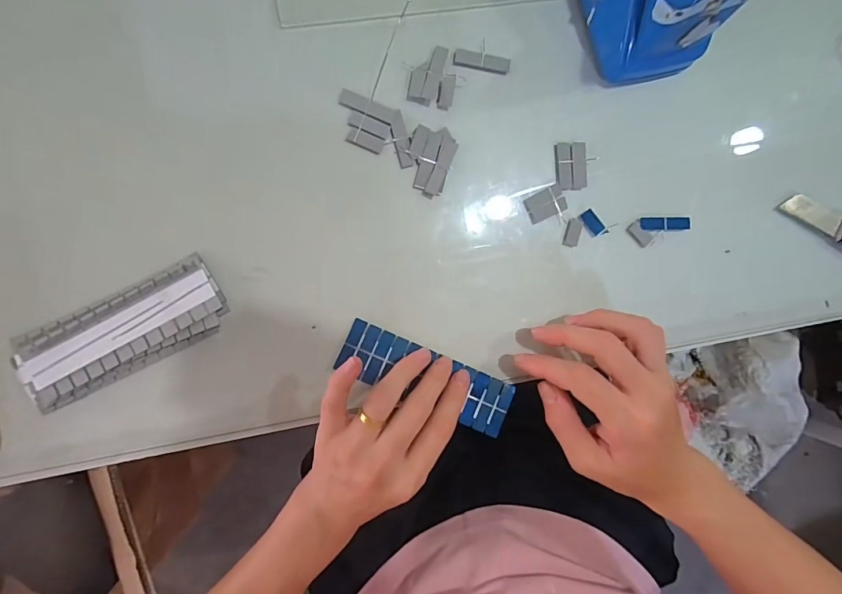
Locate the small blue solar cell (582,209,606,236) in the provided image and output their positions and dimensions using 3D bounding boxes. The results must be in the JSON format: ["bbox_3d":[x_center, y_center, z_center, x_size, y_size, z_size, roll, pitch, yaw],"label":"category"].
[{"bbox_3d":[0.125,-0.054,0.297,0.010,0.004,0.019,-42,96,-1],"label":"small blue solar cell"}]

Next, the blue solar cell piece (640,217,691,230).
[{"bbox_3d":[0.181,-0.054,0.303,0.038,0.004,0.009,-2,94,-5],"label":"blue solar cell piece"}]

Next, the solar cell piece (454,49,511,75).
[{"bbox_3d":[0.043,-0.165,0.286,0.039,0.004,0.011,8,93,-6],"label":"solar cell piece"}]

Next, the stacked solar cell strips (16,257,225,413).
[{"bbox_3d":[-0.196,0.023,0.269,0.131,0.015,0.052,-26,96,-3],"label":"stacked solar cell strips"}]

